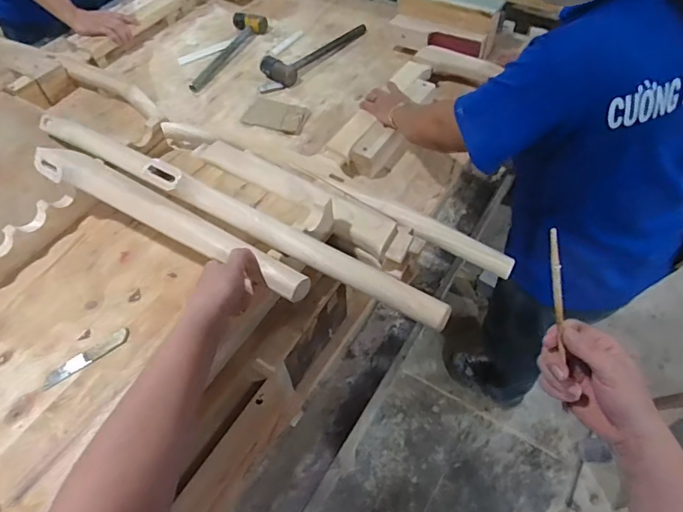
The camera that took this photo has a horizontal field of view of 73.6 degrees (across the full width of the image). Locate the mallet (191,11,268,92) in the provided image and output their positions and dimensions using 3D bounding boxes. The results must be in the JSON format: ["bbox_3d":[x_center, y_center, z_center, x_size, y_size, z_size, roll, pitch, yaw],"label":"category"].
[{"bbox_3d":[-0.311,-0.551,1.212,0.093,0.047,0.313,19,56,15],"label":"mallet"}]

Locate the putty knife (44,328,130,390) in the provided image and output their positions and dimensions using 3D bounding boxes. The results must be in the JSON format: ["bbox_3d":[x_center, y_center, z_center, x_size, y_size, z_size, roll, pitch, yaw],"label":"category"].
[{"bbox_3d":[-0.304,0.120,0.545,0.102,0.006,0.021,-34,59,-21],"label":"putty knife"}]

